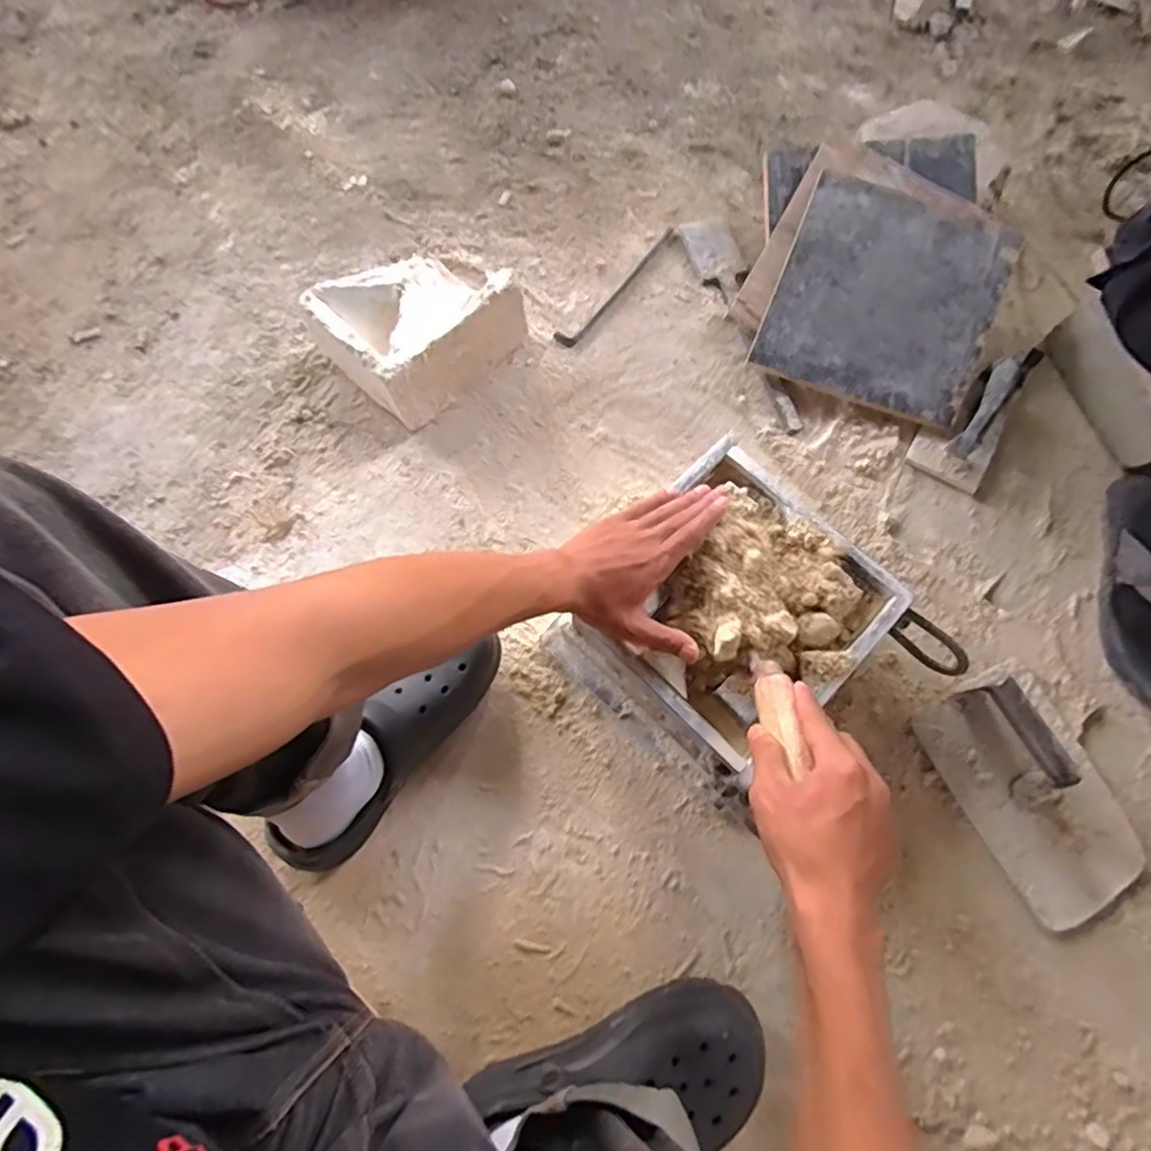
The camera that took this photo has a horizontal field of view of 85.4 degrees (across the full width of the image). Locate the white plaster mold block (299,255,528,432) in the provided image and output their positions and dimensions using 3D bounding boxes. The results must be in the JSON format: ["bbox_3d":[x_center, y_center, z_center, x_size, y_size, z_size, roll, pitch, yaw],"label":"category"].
[{"bbox_3d":[-0.188,-0.303,0.745,0.175,0.100,0.197,43,78,13],"label":"white plaster mold block"}]

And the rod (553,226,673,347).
[{"bbox_3d":[0.058,-0.376,0.810,0.027,0.007,0.230,40,77,13],"label":"rod"}]

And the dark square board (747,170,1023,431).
[{"bbox_3d":[0.367,-0.328,0.737,0.243,0.015,0.246,21,91,6],"label":"dark square board"}]

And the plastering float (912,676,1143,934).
[{"bbox_3d":[0.451,0.207,0.591,0.134,0.079,0.226,-26,73,-7],"label":"plastering float"}]

